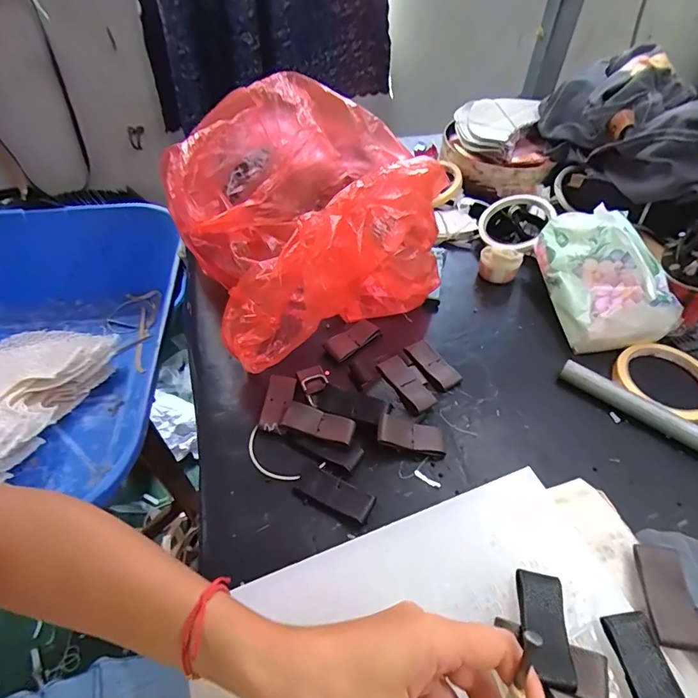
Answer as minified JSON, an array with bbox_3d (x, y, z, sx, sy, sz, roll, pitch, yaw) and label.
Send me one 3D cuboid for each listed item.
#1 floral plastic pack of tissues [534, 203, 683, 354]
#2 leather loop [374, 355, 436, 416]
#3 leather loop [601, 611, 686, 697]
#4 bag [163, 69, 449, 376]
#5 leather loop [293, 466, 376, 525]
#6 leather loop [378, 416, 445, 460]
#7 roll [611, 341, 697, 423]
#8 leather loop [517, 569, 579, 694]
[{"bbox_3d":[0.271,-0.078,0.491,0.085,0.104,0.137,-3,48,-4],"label":"floral plastic pack of tissues"},{"bbox_3d":[0.056,0.033,0.436,0.032,0.004,0.060,-24,67,-31],"label":"leather loop"},{"bbox_3d":[0.168,0.182,0.255,0.027,0.007,0.060,-4,48,-5],"label":"leather loop"},{"bbox_3d":[-0.038,-0.161,0.512,0.286,0.157,0.350,-19,51,-17],"label":"bag"},{"bbox_3d":[-0.011,0.118,0.370,0.062,0.004,0.028,21,51,17],"label":"leather loop"},{"bbox_3d":[0.054,0.076,0.399,0.064,0.007,0.028,17,46,-18],"label":"leather loop"},{"bbox_3d":[0.313,0.030,0.446,0.095,0.016,0.090,1,48,-1],"label":"roll"},{"bbox_3d":[0.115,0.161,0.265,0.025,0.010,0.060,7,48,5],"label":"leather loop"}]

